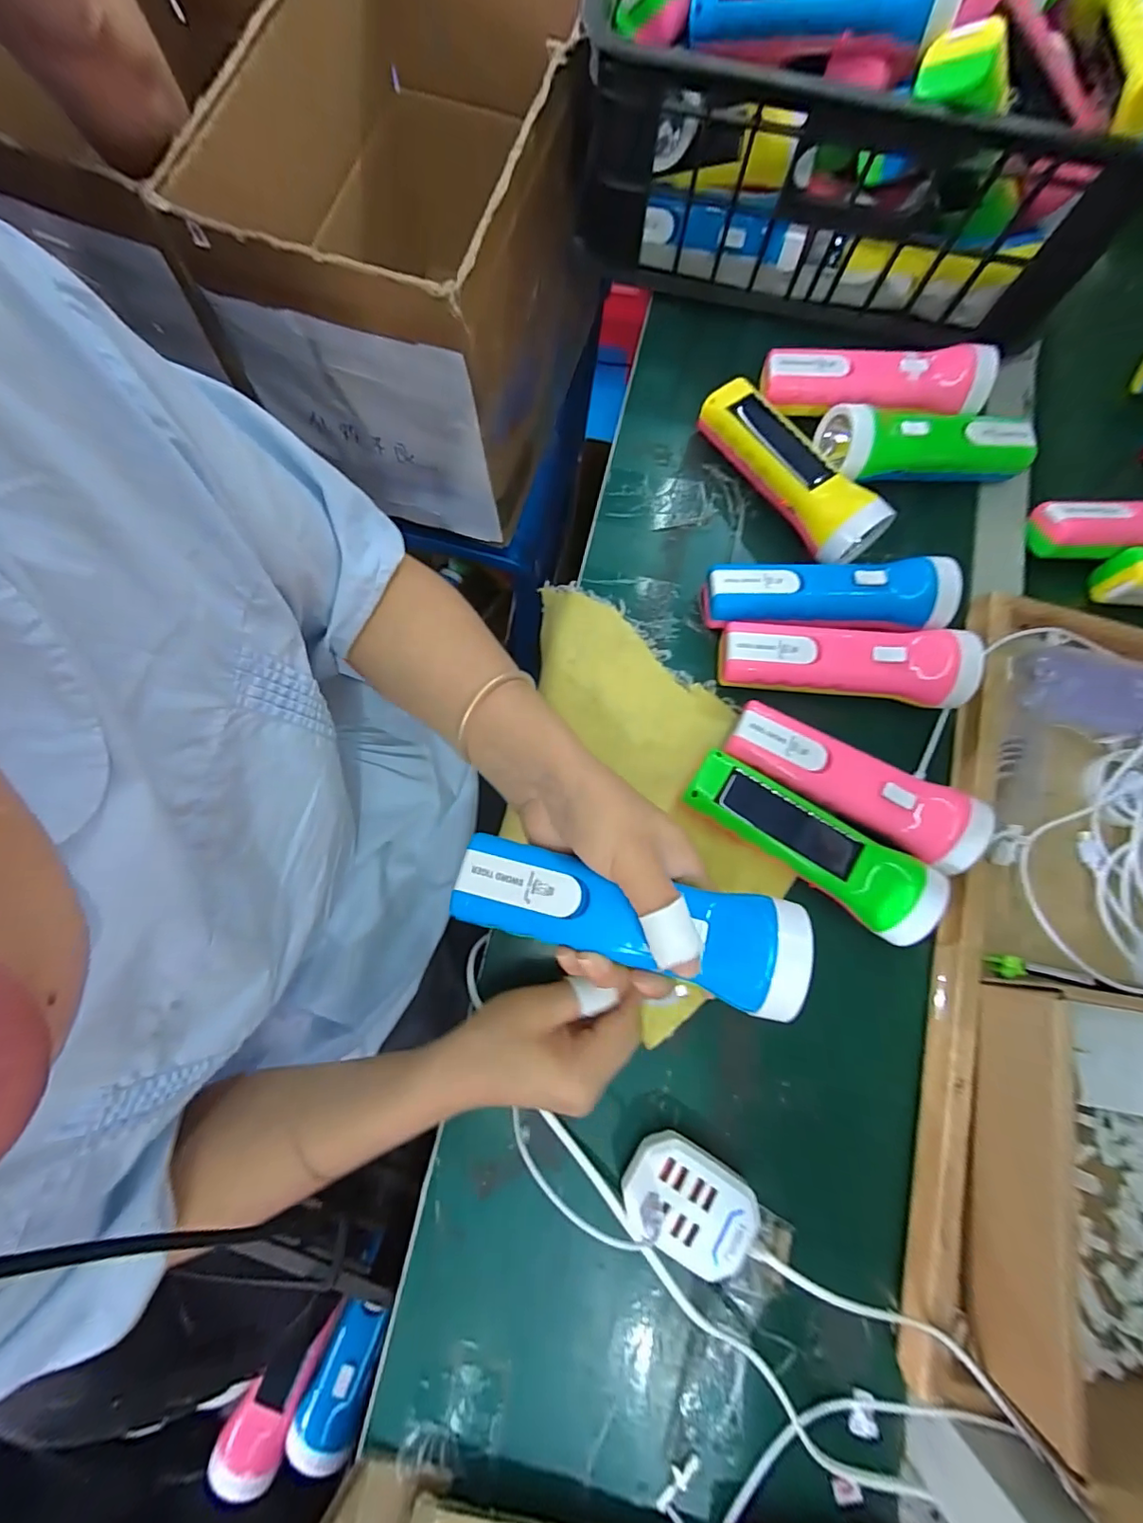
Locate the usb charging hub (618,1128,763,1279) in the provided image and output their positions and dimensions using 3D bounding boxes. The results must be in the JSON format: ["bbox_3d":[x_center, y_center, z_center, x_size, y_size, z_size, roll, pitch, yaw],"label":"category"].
[{"bbox_3d":[0.070,0.255,0.313,0.081,0.028,0.053,33,78,2],"label":"usb charging hub"}]

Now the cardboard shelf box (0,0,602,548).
[{"bbox_3d":[-0.219,-0.497,0.495,0.464,0.250,0.359,22,78,0],"label":"cardboard shelf box"}]

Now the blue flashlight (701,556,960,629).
[{"bbox_3d":[0.179,-0.116,0.382,0.165,0.047,0.046,4,79,-1],"label":"blue flashlight"}]

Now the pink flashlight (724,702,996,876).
[{"bbox_3d":[0.180,0.016,0.351,0.161,0.041,0.049,27,79,3],"label":"pink flashlight"}]

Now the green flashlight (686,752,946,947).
[{"bbox_3d":[0.149,0.053,0.344,0.162,0.043,0.051,31,79,4],"label":"green flashlight"}]

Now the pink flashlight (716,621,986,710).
[{"bbox_3d":[0.188,-0.071,0.372,0.168,0.040,0.050,9,79,0],"label":"pink flashlight"}]

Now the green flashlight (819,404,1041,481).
[{"bbox_3d":[0.269,-0.240,0.402,0.159,0.042,0.046,-3,80,-5],"label":"green flashlight"}]

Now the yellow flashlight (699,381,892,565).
[{"bbox_3d":[0.163,-0.217,0.398,0.041,0.050,0.162,-32,84,-10],"label":"yellow flashlight"}]

